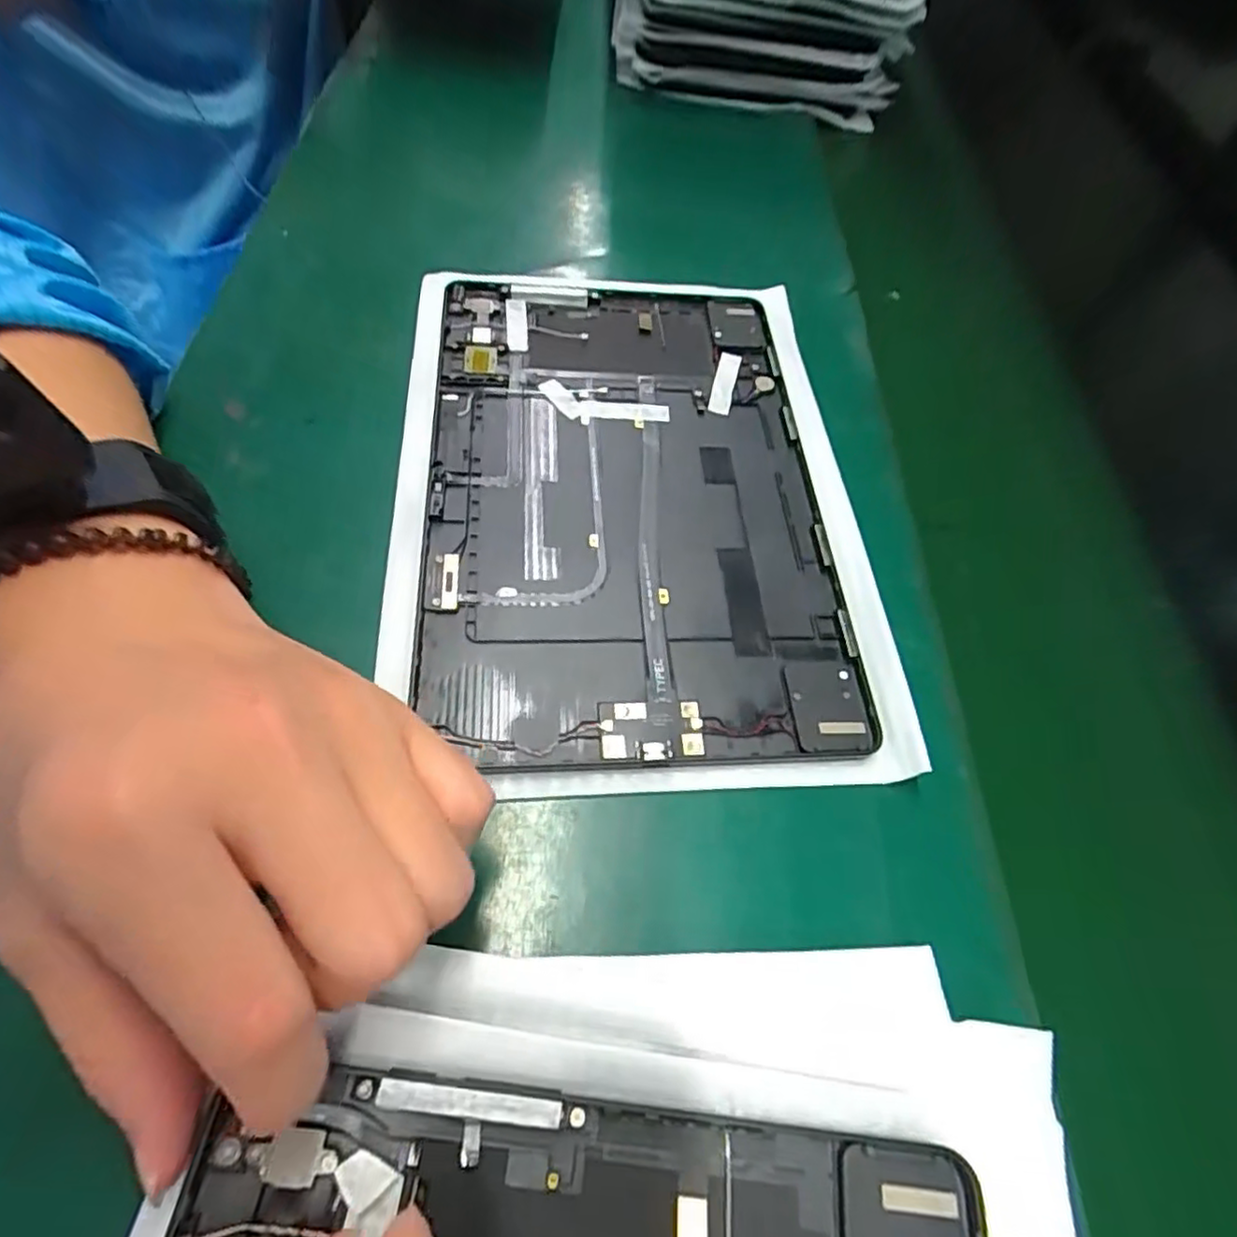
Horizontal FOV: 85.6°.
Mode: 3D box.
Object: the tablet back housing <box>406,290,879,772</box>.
[{"bbox_3d":[0.003,-0.057,0.291,0.164,0.008,0.247,0,61,-7],"label":"tablet back housing"}]

